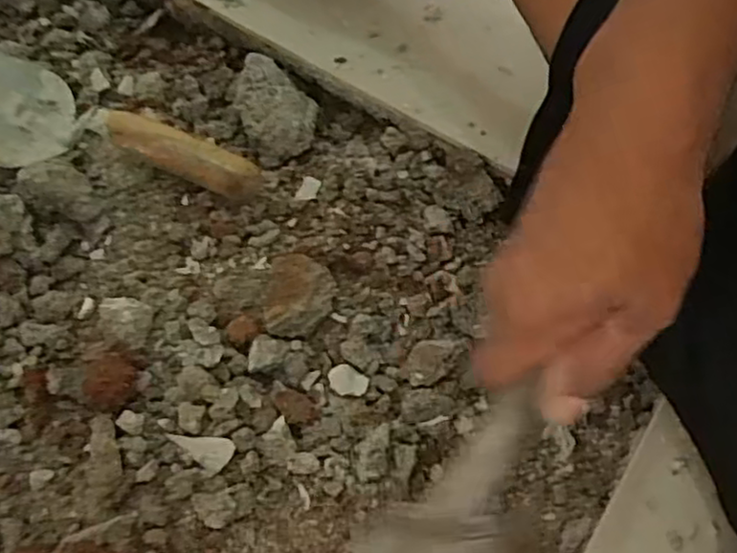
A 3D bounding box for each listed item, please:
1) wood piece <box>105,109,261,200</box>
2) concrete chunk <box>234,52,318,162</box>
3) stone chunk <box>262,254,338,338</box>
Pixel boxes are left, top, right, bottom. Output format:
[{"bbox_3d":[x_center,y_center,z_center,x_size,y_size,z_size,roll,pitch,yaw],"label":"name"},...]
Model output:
[{"bbox_3d":[-0.133,-0.087,0.522,0.110,0.026,0.027,23,60,-9],"label":"wood piece"},{"bbox_3d":[-0.072,-0.134,0.570,0.062,0.043,0.083,-14,60,-10],"label":"concrete chunk"},{"bbox_3d":[-0.048,0.007,0.491,0.048,0.028,0.061,-5,59,-5],"label":"stone chunk"}]

